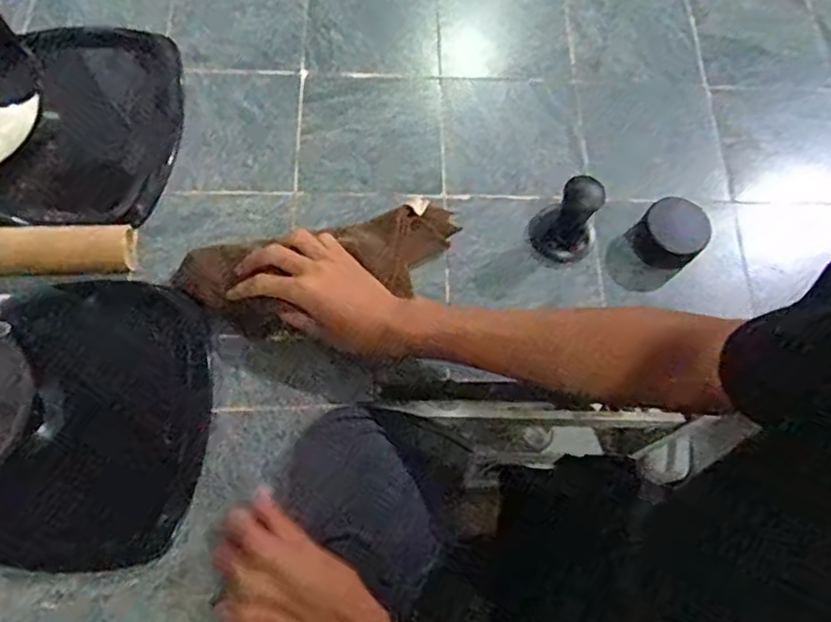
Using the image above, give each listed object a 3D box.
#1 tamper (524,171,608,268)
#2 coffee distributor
[{"bbox_3d":[0.142,-0.083,0.613,0.061,0.083,0.056,1,68,-3],"label":"tamper"},{"bbox_3d":[0.247,-0.074,0.641,0.066,0.037,0.060,1,68,-3],"label":"coffee distributor"}]

